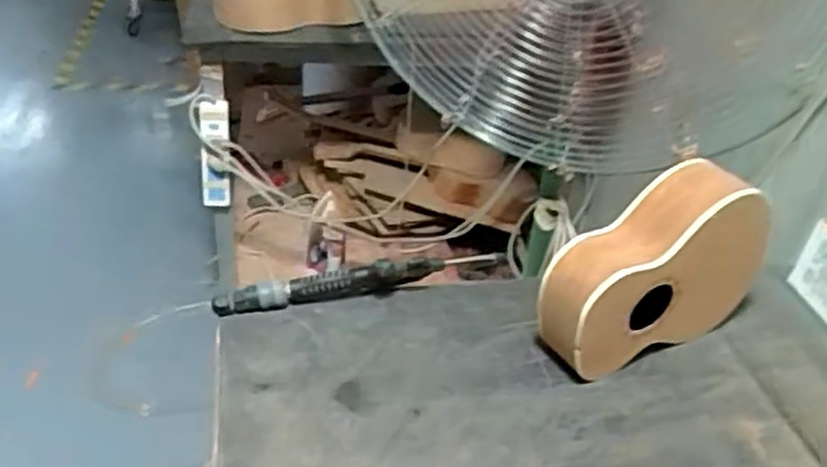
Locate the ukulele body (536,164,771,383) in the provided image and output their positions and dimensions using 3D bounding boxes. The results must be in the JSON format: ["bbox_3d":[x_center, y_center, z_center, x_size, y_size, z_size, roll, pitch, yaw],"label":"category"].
[{"bbox_3d":[0.231,0.032,0.728,0.245,0.177,0.071,-14,38,-24],"label":"ukulele body"}]

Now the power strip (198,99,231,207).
[{"bbox_3d":[-0.404,-0.152,1.570,0.065,0.235,0.034,-5,37,-14],"label":"power strip"}]

